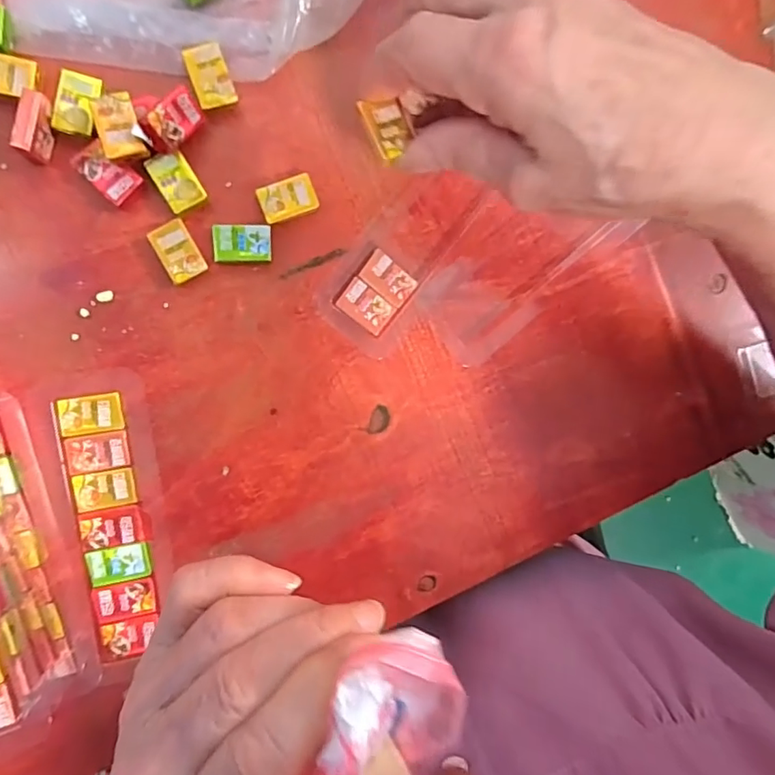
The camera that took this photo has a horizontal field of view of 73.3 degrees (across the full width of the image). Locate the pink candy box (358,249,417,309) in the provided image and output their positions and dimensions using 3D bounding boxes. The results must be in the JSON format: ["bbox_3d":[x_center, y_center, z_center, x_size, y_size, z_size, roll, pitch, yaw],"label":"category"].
[{"bbox_3d":[0.000,-0.052,0.254,0.026,0.009,0.017,38,87,-9],"label":"pink candy box"}]

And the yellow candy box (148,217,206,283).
[{"bbox_3d":[-0.095,-0.061,0.237,0.017,0.006,0.025,-29,97,-7],"label":"yellow candy box"}]

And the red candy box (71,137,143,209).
[{"bbox_3d":[-0.124,-0.095,0.228,0.027,0.009,0.017,40,86,-9],"label":"red candy box"}]

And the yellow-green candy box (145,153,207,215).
[{"bbox_3d":[-0.095,-0.092,0.234,0.017,0.006,0.025,-31,97,-6],"label":"yellow-green candy box"}]

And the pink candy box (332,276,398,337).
[{"bbox_3d":[-0.011,-0.039,0.253,0.027,0.008,0.018,36,87,-9],"label":"pink candy box"}]

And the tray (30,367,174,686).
[{"bbox_3d":[-0.125,0.060,0.237,0.046,0.010,0.135,-10,94,-9],"label":"tray"}]

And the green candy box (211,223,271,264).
[{"bbox_3d":[-0.067,-0.066,0.242,0.026,0.006,0.017,-1,93,-9],"label":"green candy box"}]

